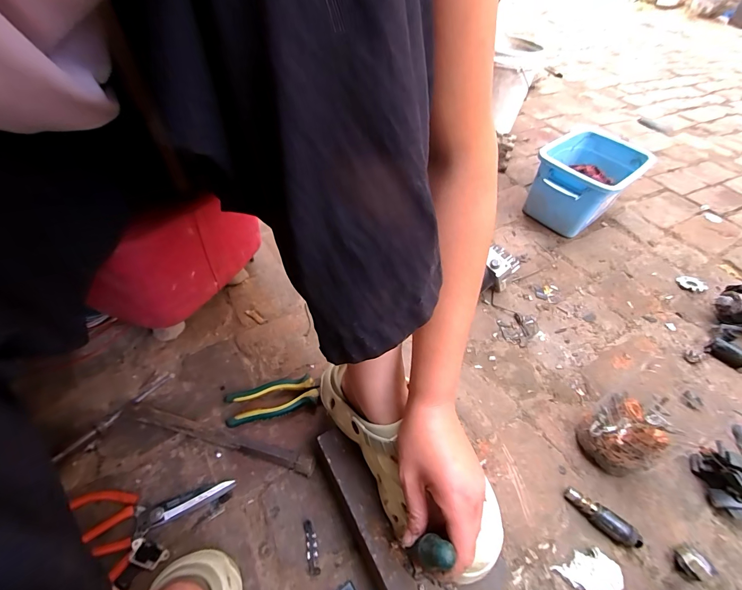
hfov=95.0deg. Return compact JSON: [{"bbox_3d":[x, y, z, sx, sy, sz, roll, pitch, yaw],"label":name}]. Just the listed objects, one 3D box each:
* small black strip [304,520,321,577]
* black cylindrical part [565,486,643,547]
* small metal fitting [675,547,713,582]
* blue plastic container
[{"bbox_3d":[-0.069,0.291,0.393,0.013,0.004,0.053,-7,50,-13],"label":"small black strip"},{"bbox_3d":[0.293,0.283,0.433,0.085,0.021,0.021,38,55,24],"label":"black cylindrical part"},{"bbox_3d":[0.373,0.314,0.398,0.027,0.026,0.025,-14,52,-18],"label":"small metal fitting"},{"bbox_3d":[0.533,-0.281,0.878,0.197,0.165,0.284,39,55,25],"label":"blue plastic container"}]

